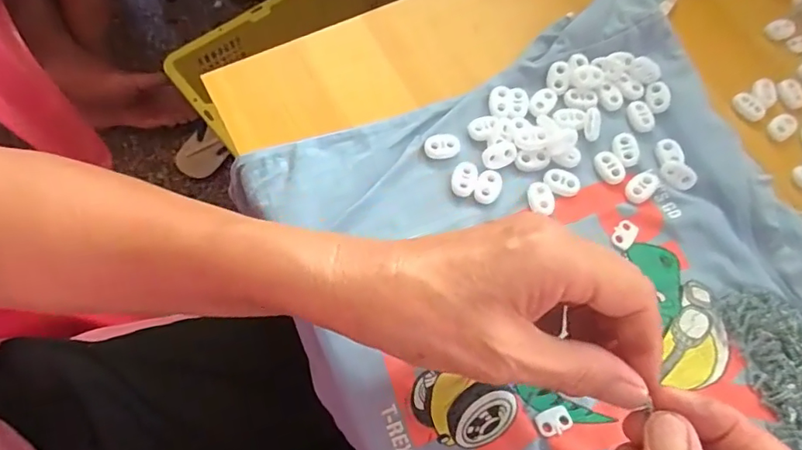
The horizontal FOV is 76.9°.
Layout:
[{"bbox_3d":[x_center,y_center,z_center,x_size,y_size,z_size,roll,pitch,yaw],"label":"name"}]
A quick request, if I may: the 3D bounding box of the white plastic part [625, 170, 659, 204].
[{"bbox_3d":[0.153,-0.024,0.318,0.025,0.004,0.015,-39,75,-14],"label":"white plastic part"}]

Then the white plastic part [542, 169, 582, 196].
[{"bbox_3d":[0.101,-0.026,0.317,0.023,0.006,0.014,23,71,7],"label":"white plastic part"}]

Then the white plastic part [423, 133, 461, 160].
[{"bbox_3d":[0.026,-0.050,0.321,0.022,0.005,0.016,-14,71,-7],"label":"white plastic part"}]

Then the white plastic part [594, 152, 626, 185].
[{"bbox_3d":[0.134,-0.037,0.322,0.015,0.004,0.022,-25,72,-10],"label":"white plastic part"}]

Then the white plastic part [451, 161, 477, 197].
[{"bbox_3d":[0.040,-0.028,0.315,0.015,0.005,0.023,13,70,3],"label":"white plastic part"}]

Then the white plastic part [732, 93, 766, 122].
[{"bbox_3d":[0.240,-0.082,0.348,0.017,0.004,0.023,-40,76,-14],"label":"white plastic part"}]

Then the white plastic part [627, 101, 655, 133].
[{"bbox_3d":[0.162,-0.073,0.340,0.015,0.004,0.022,-15,71,-7],"label":"white plastic part"}]

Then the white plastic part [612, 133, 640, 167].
[{"bbox_3d":[0.146,-0.049,0.327,0.016,0.004,0.023,-7,70,-4],"label":"white plastic part"}]

